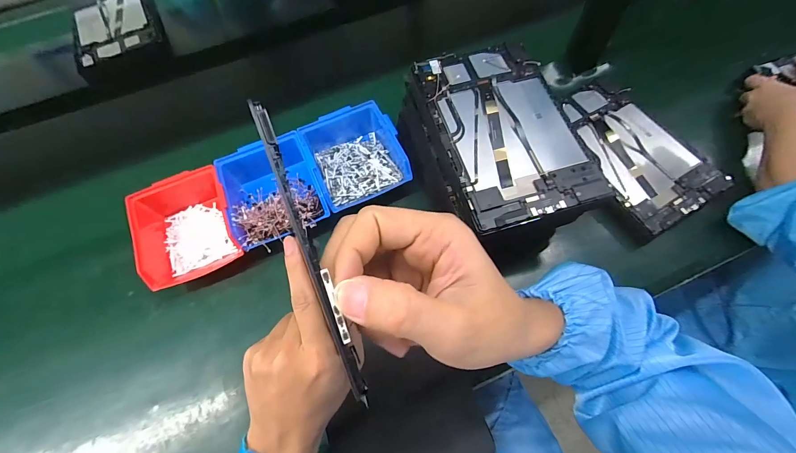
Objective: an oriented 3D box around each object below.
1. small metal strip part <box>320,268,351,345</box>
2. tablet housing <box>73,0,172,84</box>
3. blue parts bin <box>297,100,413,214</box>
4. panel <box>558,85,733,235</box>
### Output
[{"bbox_3d":[-0.028,0.037,0.153,0.004,0.004,0.036,-18,104,-8],"label":"small metal strip part"},{"bbox_3d":[-0.587,-0.414,0.715,0.167,0.042,0.230,-26,66,-9],"label":"tablet housing"},{"bbox_3d":[-0.065,-0.104,0.501,0.126,0.065,0.147,-23,69,-8],"label":"blue parts bin"},{"bbox_3d":[0.342,-0.119,0.495,0.132,0.017,0.236,-26,65,2],"label":"panel"}]

